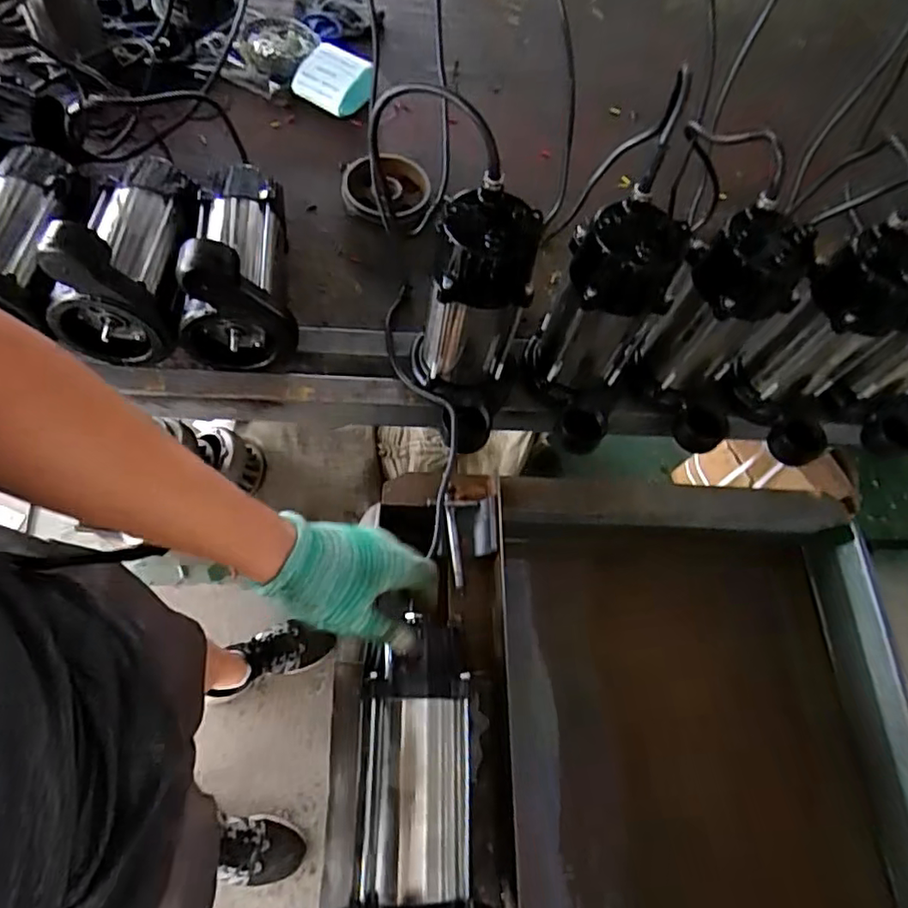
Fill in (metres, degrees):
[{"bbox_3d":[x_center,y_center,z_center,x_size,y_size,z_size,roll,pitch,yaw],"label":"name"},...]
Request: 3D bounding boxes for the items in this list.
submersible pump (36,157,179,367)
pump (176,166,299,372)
[{"bbox_3d":[-0.360,-0.234,0.655,0.094,0.161,0.228,-5,60,-7],"label":"submersible pump"},{"bbox_3d":[-0.236,-0.232,0.662,0.114,0.137,0.214,0,64,-8],"label":"pump"}]

